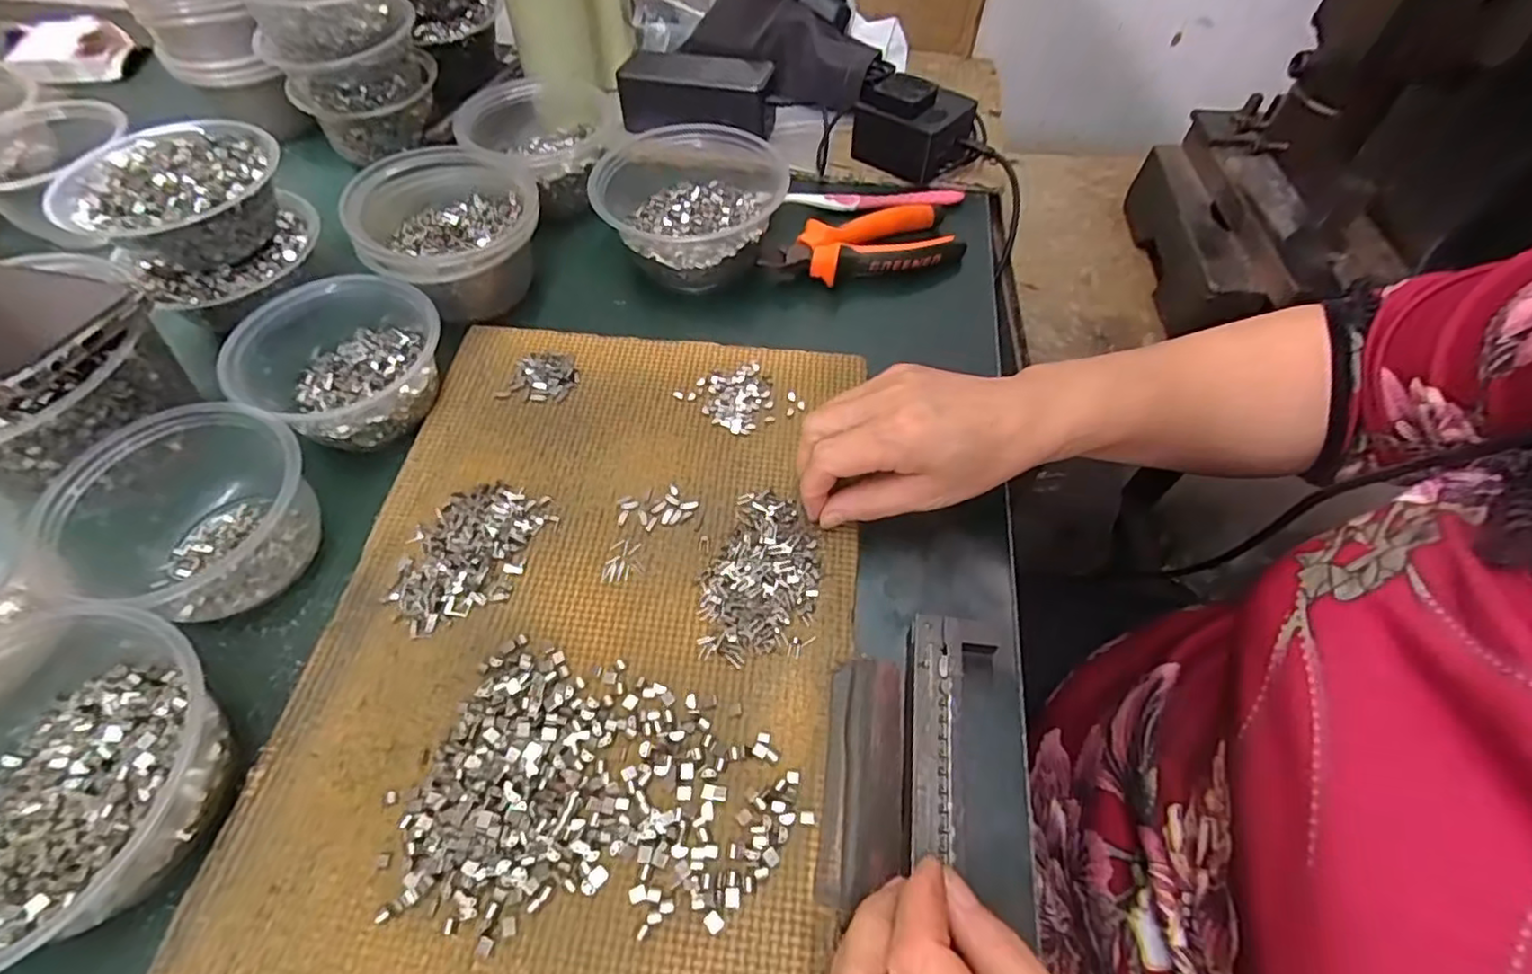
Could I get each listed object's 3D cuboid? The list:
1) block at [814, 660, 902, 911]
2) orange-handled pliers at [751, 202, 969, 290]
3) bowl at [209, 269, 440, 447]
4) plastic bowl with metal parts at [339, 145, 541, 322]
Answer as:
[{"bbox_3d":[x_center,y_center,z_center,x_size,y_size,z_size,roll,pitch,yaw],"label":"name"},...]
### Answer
[{"bbox_3d":[0.043,0.126,0.292,0.033,0.007,0.100,8,56,3],"label":"block"},{"bbox_3d":[0.073,-0.183,0.497,0.147,0.024,0.057,-12,58,-10],"label":"orange-handled pliers"},{"bbox_3d":[-0.250,-0.075,0.398,0.109,0.056,0.101,1,56,-2],"label":"bowl"},{"bbox_3d":[-0.210,-0.170,0.447,0.112,0.074,0.104,1,56,-2],"label":"plastic bowl with metal parts"}]

